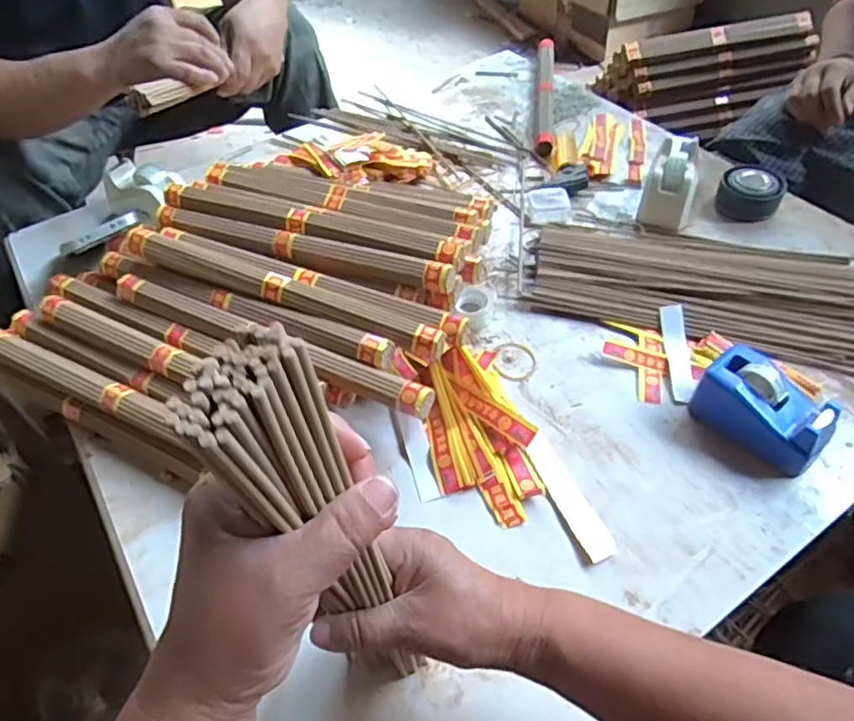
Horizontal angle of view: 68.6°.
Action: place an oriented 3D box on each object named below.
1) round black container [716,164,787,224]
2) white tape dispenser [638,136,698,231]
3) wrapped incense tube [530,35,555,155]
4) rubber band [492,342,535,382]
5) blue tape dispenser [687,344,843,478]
[{"bbox_3d":[0.370,-0.193,0.719,0.066,0.035,0.066,21,54,21],"label":"round black container"},{"bbox_3d":[0.284,-0.213,0.720,0.055,0.067,0.121,15,52,16],"label":"white tape dispenser"},{"bbox_3d":[0.170,-0.391,0.914,0.027,0.020,0.323,4,50,8],"label":"wrapped incense tube"},{"bbox_3d":[0.082,0.001,0.593,0.044,0.004,0.051,-16,49,-20],"label":"rubber band"},{"bbox_3d":[0.274,0.038,0.509,0.049,0.054,0.100,-34,55,-23],"label":"blue tape dispenser"}]

